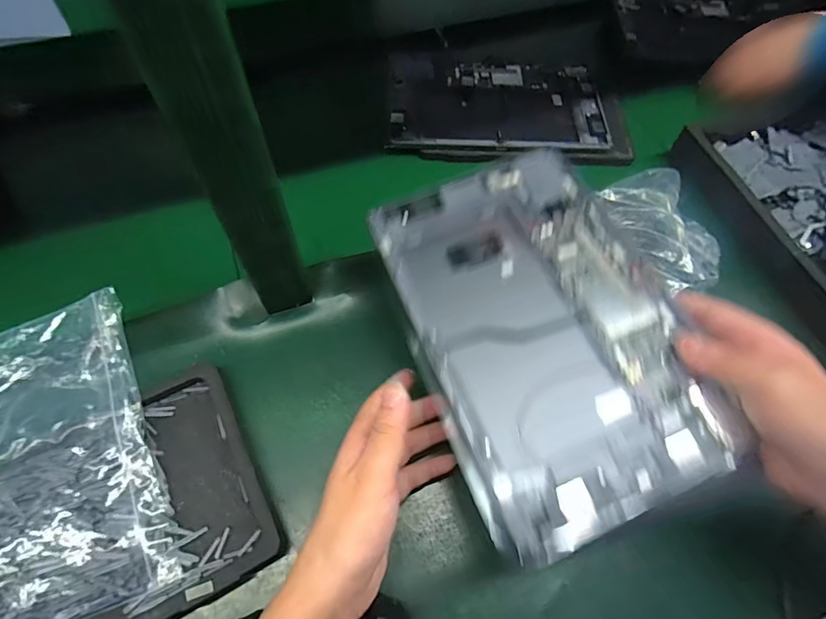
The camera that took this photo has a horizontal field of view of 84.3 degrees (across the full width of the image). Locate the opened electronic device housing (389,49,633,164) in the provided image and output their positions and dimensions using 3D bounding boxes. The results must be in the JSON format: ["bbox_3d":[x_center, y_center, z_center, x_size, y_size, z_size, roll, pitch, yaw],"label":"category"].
[{"bbox_3d":[0.109,-0.249,0.554,0.274,0.018,0.182,2,60,-2],"label":"opened electronic device housing"}]

